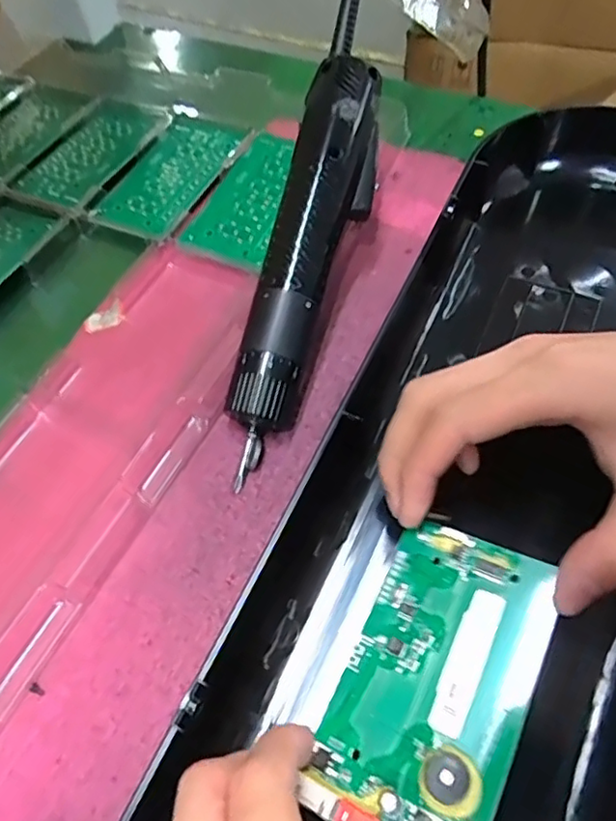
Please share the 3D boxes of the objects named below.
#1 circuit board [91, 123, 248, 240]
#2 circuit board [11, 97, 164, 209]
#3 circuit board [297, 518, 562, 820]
[{"bbox_3d":[-0.092,-0.157,0.408,0.063,0.004,0.107,20,63,19],"label":"circuit board"},{"bbox_3d":[-0.156,-0.187,0.437,0.067,0.004,0.114,18,61,15],"label":"circuit board"},{"bbox_3d":[0.044,0.092,0.209,0.059,0.012,0.105,21,62,17],"label":"circuit board"}]

